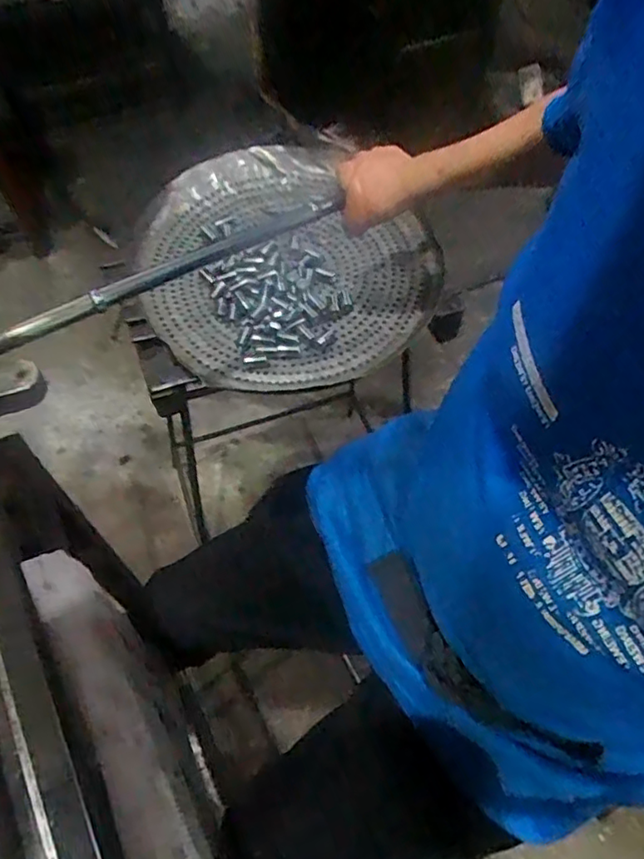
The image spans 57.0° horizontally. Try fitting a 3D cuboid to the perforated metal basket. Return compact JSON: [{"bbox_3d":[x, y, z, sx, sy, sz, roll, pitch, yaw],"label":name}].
[{"bbox_3d":[-0.047,-0.222,0.771,0.358,0.072,0.388,1,57,-1],"label":"perforated metal basket"}]

